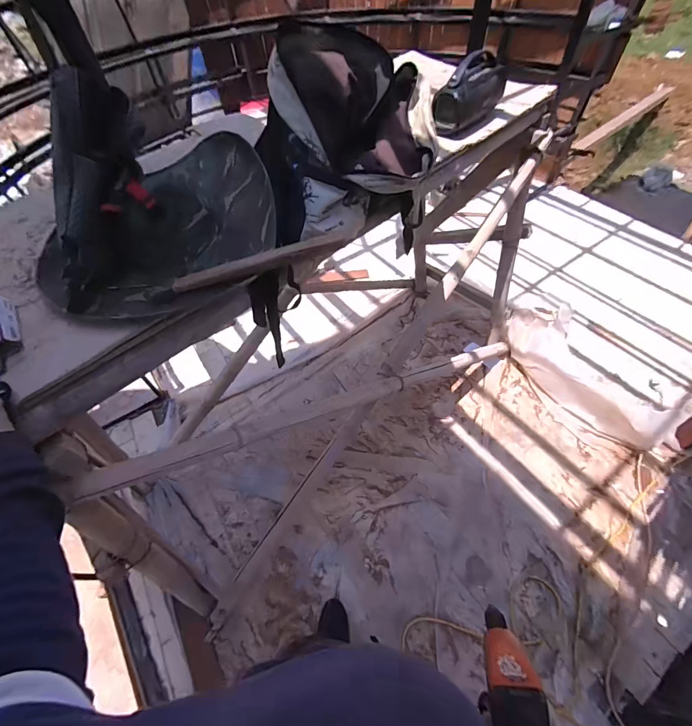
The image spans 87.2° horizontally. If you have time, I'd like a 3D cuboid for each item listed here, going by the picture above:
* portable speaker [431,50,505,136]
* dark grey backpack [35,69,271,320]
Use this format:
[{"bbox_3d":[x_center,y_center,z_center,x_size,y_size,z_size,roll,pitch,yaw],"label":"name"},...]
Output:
[{"bbox_3d":[0.303,-0.662,0.878,0.090,0.113,0.229,32,61,24],"label":"portable speaker"},{"bbox_3d":[-0.296,-0.303,0.592,0.322,0.225,0.421,-11,53,-5],"label":"dark grey backpack"}]

